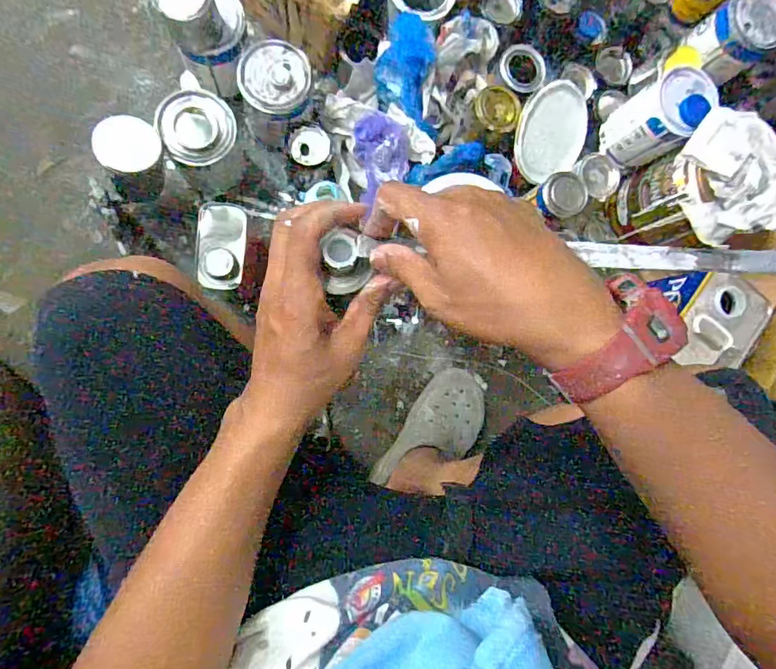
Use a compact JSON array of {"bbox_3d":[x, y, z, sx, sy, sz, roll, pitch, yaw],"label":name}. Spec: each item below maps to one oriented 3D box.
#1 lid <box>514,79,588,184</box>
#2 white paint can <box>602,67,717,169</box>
[{"bbox_3d":[0.266,-0.325,0.795,0.144,0.014,0.138,-20,123,-22],"label":"lid"},{"bbox_3d":[0.416,-0.334,0.776,0.094,0.141,0.090,1,87,-9],"label":"white paint can"}]

